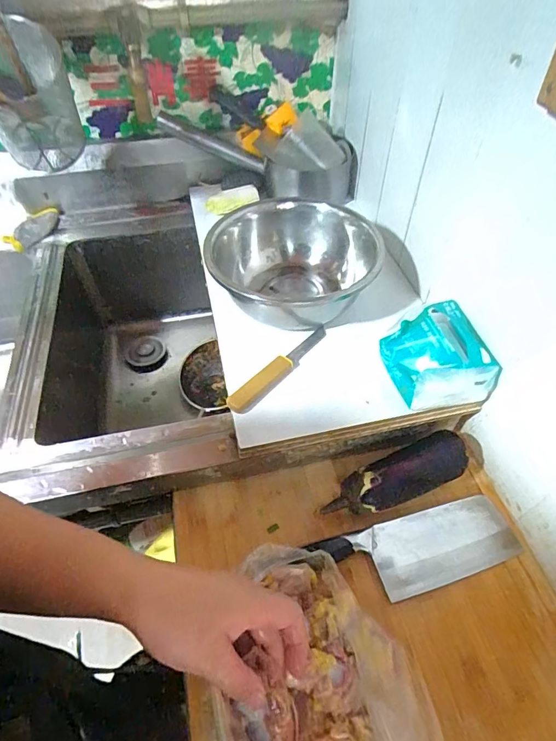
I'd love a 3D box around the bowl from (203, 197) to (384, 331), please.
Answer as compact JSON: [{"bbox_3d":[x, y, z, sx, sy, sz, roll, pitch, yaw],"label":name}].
[{"bbox_3d":[0.024,-0.147,0.611,0.218,0.113,0.218,0,50,1],"label":"bowl"}]

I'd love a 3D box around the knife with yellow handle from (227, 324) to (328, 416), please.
[{"bbox_3d":[0.007,-0.006,0.538,0.022,0.027,0.177,34,58,26],"label":"knife with yellow handle"}]

